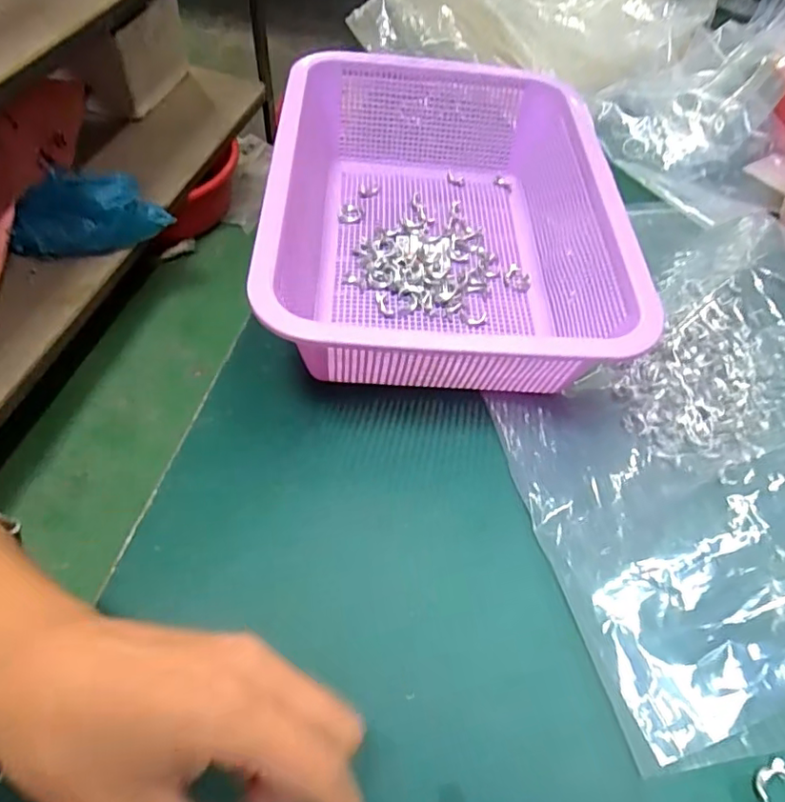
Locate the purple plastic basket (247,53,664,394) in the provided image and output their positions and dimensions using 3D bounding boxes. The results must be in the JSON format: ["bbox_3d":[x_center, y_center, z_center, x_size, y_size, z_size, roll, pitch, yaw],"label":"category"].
[{"bbox_3d":[0.036,-0.118,0.403,0.223,0.088,0.281,2,54,-3],"label":"purple plastic basket"}]

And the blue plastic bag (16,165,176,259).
[{"bbox_3d":[-0.586,-0.350,1.100,0.301,0.109,0.122,-5,54,9],"label":"blue plastic bag"}]

